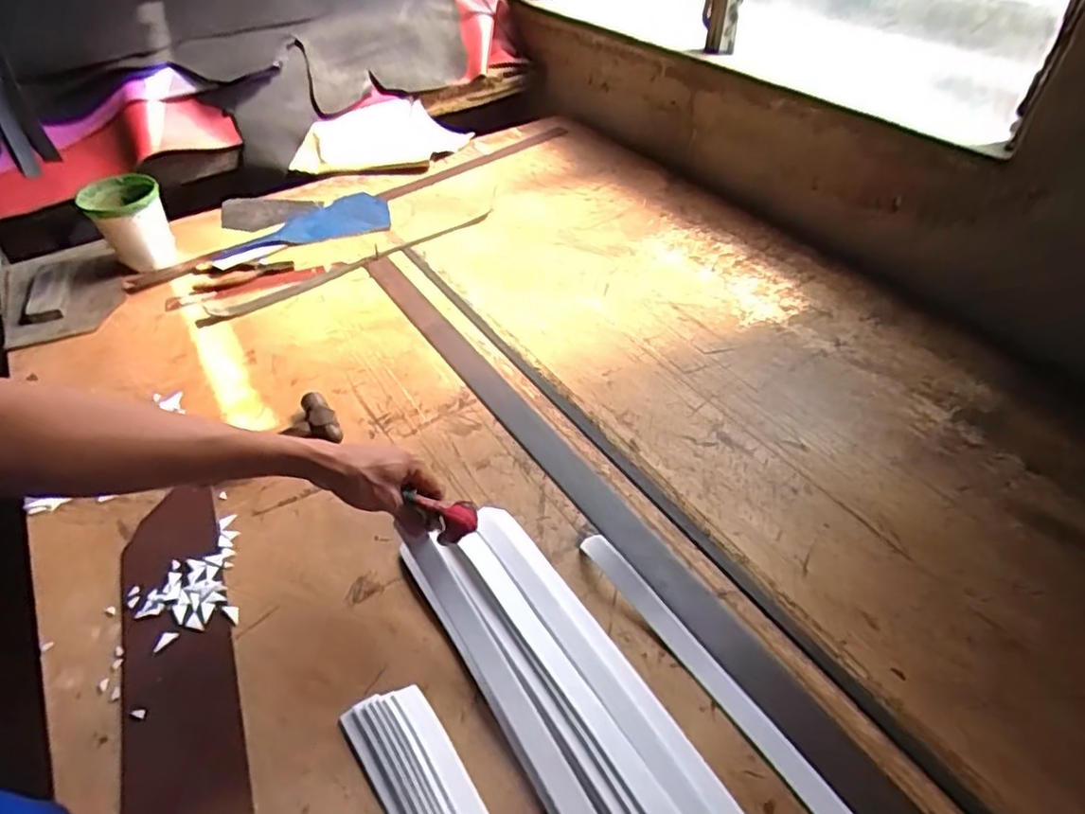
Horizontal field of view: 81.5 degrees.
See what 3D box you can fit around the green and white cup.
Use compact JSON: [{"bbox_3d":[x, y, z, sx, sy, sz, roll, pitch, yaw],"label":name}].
[{"bbox_3d":[-0.709,-0.315,1.097,0.117,0.129,0.117,-31,51,-25],"label":"green and white cup"}]

